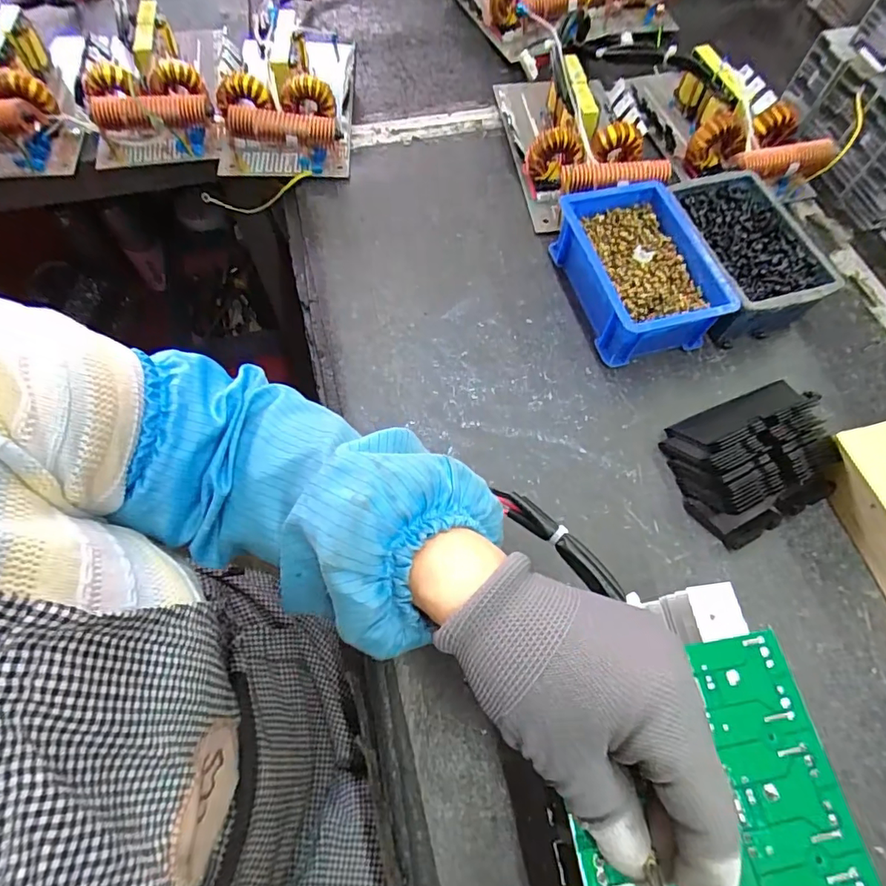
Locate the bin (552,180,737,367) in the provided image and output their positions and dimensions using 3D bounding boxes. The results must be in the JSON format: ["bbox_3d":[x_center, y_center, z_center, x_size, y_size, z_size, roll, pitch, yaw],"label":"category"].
[{"bbox_3d":[0.163,-0.146,0.434,0.106,0.052,0.149,-13,66,-8],"label":"bin"}]

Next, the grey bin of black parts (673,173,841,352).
[{"bbox_3d":[0.256,-0.166,0.449,0.107,0.051,0.144,-15,66,-9],"label":"grey bin of black parts"}]

